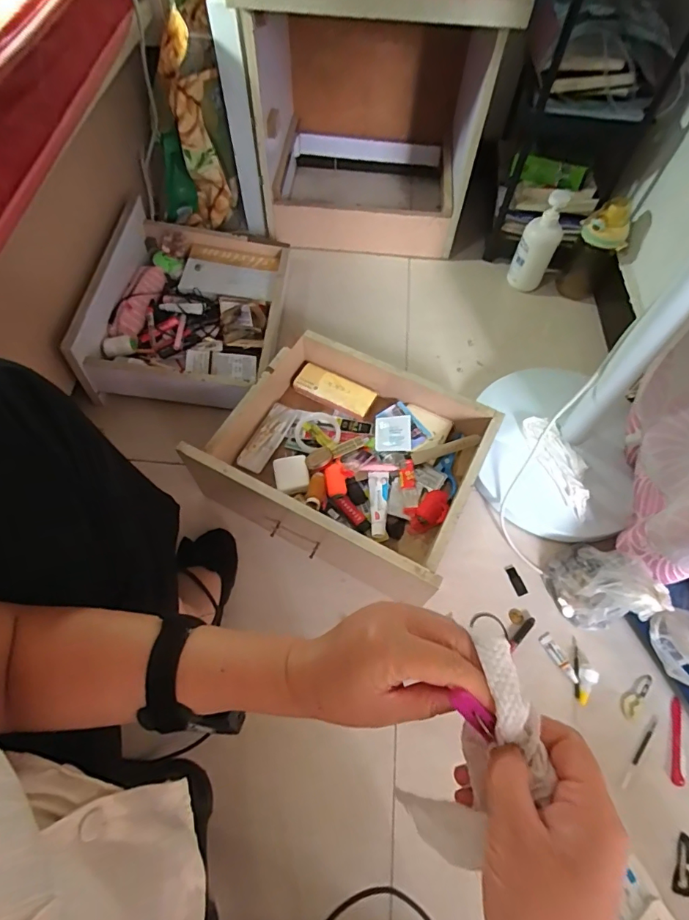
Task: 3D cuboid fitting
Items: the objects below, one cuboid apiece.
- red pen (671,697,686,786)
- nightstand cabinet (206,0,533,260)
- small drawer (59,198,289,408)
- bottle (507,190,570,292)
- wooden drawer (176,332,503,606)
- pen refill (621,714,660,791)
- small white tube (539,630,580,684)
[{"bbox_3d":[0.449,0.378,0.624,0.015,0.005,0.105,17,62,7],"label":"red pen"},{"bbox_3d":[0.028,-0.728,0.978,0.501,0.496,0.409,2,62,-1],"label":"nightstand cabinet"},{"bbox_3d":[-0.288,-0.300,0.872,0.322,0.114,0.398,3,62,0],"label":"small drawer"},{"bbox_3d":[0.399,-0.440,0.960,0.073,0.197,0.064,21,63,9],"label":"bottle"},{"bbox_3d":[0.012,-0.020,0.720,0.374,0.134,0.323,27,65,12],"label":"wooden drawer"},{"bbox_3d":[0.396,0.390,0.619,0.008,0.005,0.106,39,66,18],"label":"pen refill"},{"bbox_3d":[0.308,0.285,0.665,0.019,0.006,0.070,-23,65,-13],"label":"small white tube"}]

